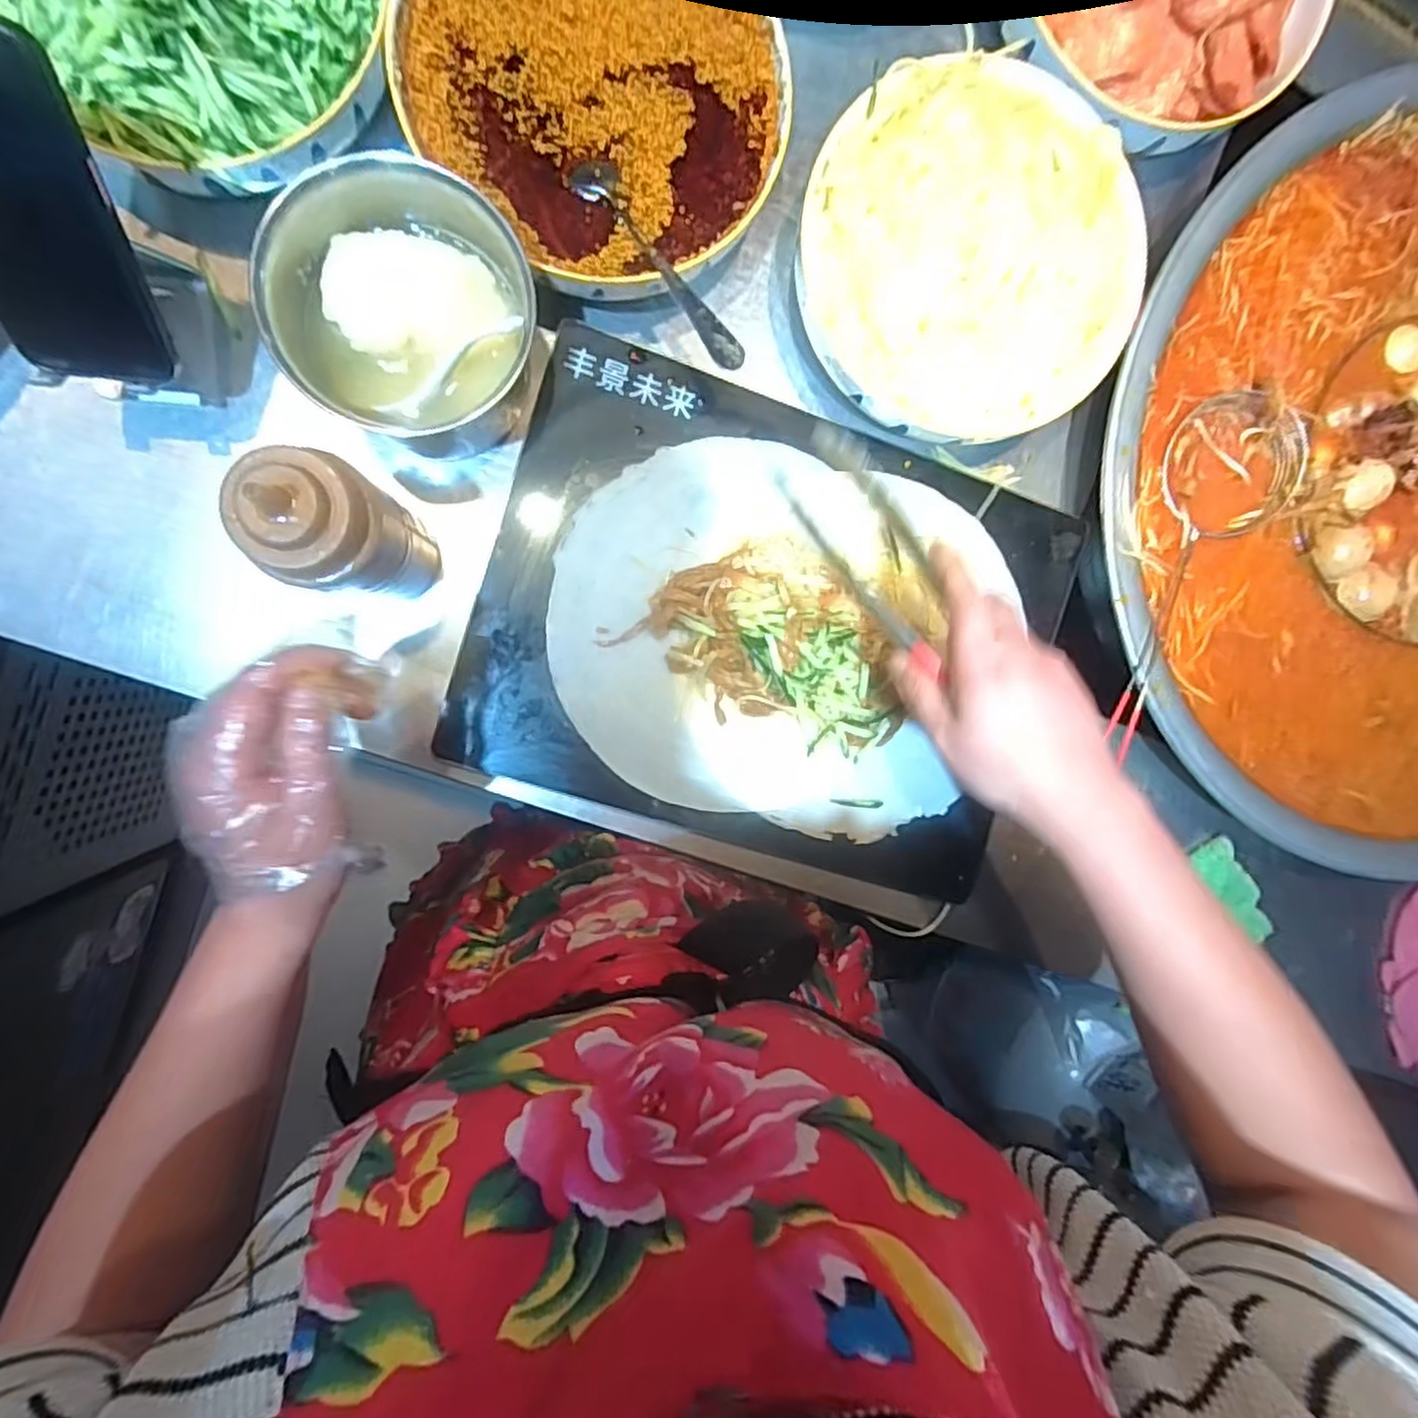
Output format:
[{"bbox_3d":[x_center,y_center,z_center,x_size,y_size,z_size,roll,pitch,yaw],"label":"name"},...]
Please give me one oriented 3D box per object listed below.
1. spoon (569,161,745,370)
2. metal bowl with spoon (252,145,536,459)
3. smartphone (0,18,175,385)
[{"bbox_3d":[-0.028,-0.263,0.427,0.027,0.015,0.156,-36,84,-2],"label":"spoon"},{"bbox_3d":[-0.172,-0.226,0.416,0.138,0.073,0.132,-1,95,-7],"label":"metal bowl with spoon"},{"bbox_3d":[-0.319,-0.227,0.334,0.073,0.145,0.012,2,52,-11],"label":"smartphone"}]

